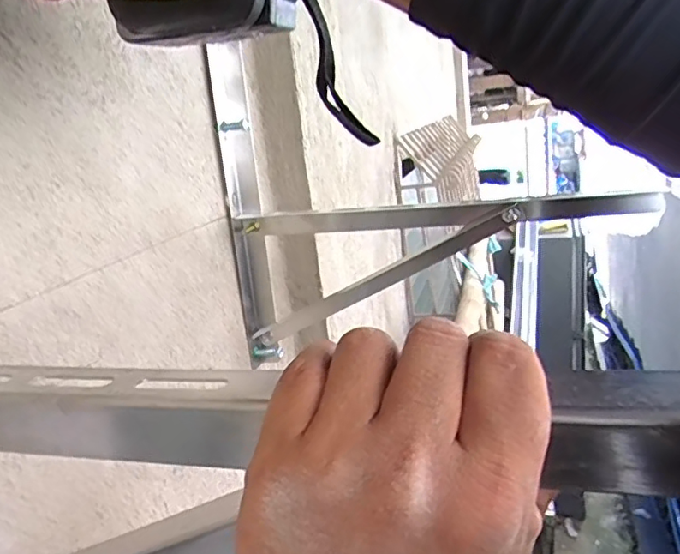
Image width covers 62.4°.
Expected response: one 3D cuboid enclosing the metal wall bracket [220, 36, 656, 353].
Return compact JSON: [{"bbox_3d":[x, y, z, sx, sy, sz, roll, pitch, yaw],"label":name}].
[{"bbox_3d":[0.089,-0.081,0.609,0.455,0.329,0.050,-2,17,17],"label":"metal wall bracket"}]

